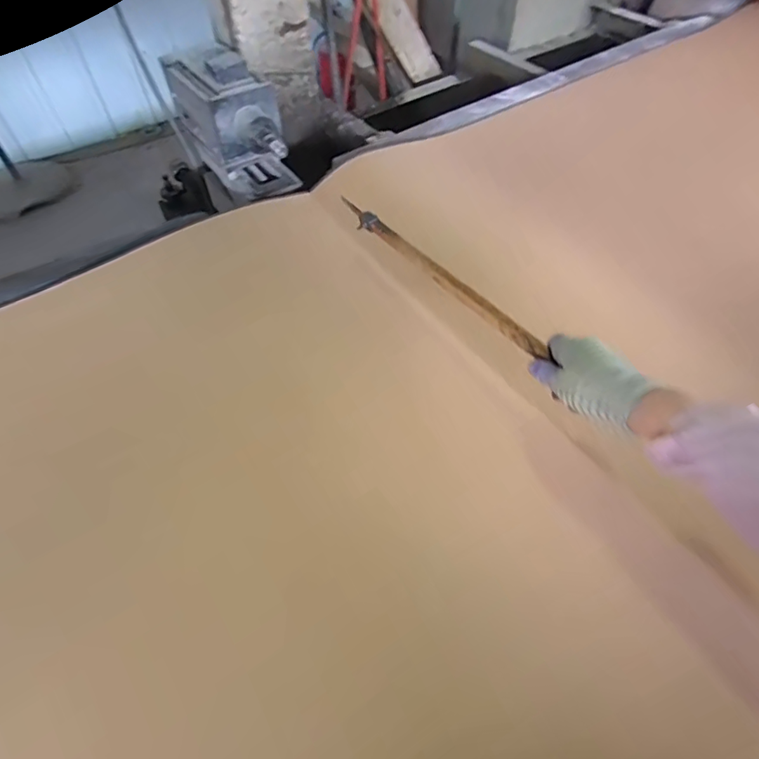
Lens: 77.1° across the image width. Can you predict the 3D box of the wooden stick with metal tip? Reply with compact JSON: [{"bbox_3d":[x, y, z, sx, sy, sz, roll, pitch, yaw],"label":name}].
[{"bbox_3d":[0.069,-0.158,0.663,0.019,0.018,0.427,-28,52,-19],"label":"wooden stick with metal tip"}]

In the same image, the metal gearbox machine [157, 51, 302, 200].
[{"bbox_3d":[-0.302,-0.540,1.003,0.133,0.221,0.348,-32,60,-21],"label":"metal gearbox machine"}]

